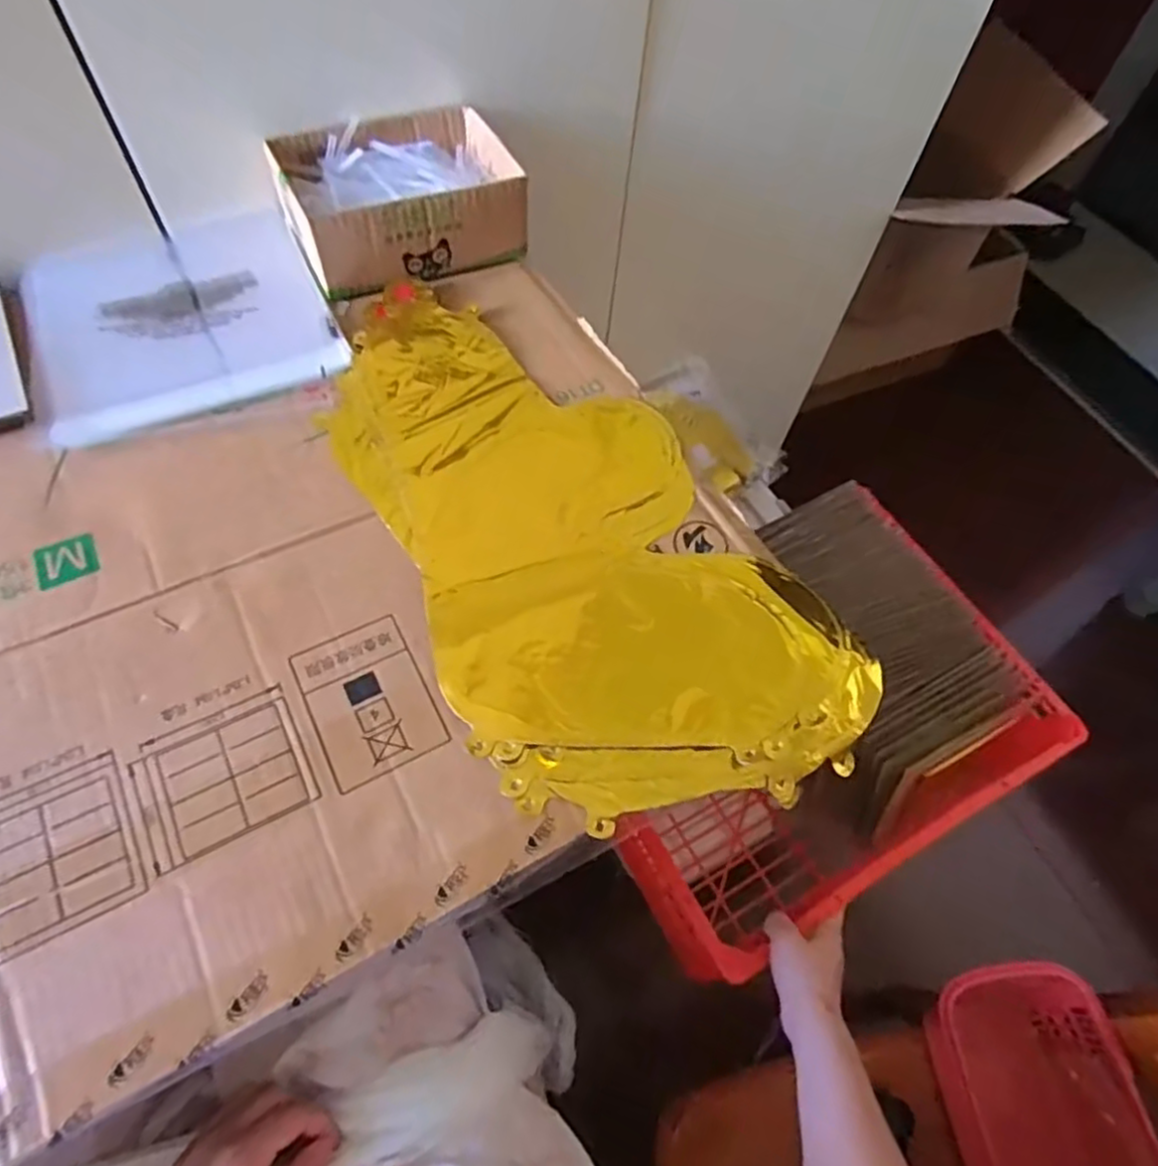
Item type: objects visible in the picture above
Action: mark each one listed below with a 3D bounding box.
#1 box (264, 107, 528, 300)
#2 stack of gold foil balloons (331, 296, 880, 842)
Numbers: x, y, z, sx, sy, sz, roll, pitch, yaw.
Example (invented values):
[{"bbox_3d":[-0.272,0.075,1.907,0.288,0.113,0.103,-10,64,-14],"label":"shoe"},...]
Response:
[{"bbox_3d":[-0.148,-0.332,0.593,0.197,0.061,0.142,-25,65,-18],"label":"box"},{"bbox_3d":[-0.017,-0.046,0.467,0.226,0.009,0.438,-26,65,-18],"label":"stack of gold foil balloons"}]

